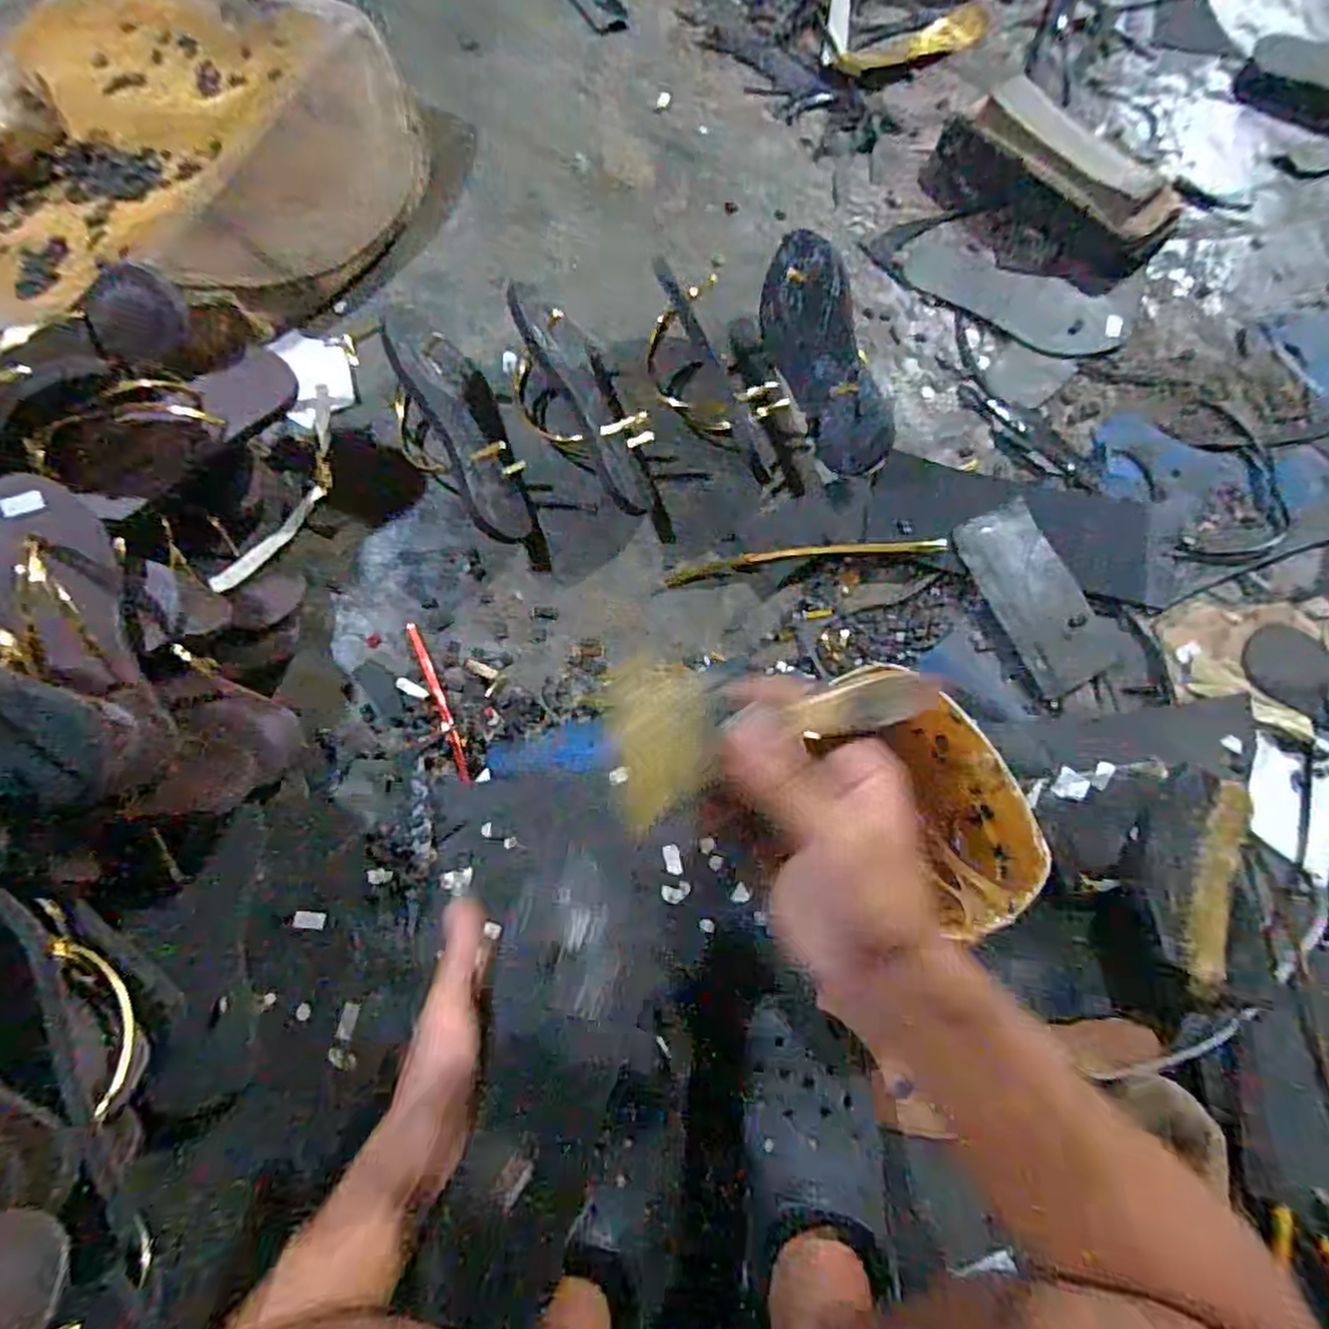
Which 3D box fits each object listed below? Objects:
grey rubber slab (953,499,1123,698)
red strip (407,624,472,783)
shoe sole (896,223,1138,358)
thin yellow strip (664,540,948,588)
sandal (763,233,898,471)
[{"bbox_3d":[0.341,-0.065,0.639,0.084,0.004,0.174,-22,77,-5],"label":"grey rubber slab"},{"bbox_3d":[-0.201,0.033,0.624,0.011,0.010,0.154,-22,77,-5],"label":"red strip"},{"bbox_3d":[0.369,-0.397,0.740,0.236,0.020,0.083,33,79,8],"label":"shoe sole"},{"bbox_3d":[0.132,-0.100,0.658,0.262,0.007,0.023,-7,76,-1],"label":"thin yellow strip"},{"bbox_3d":[0.158,-0.296,0.680,0.083,0.045,0.222,-22,94,-5],"label":"sandal"}]

